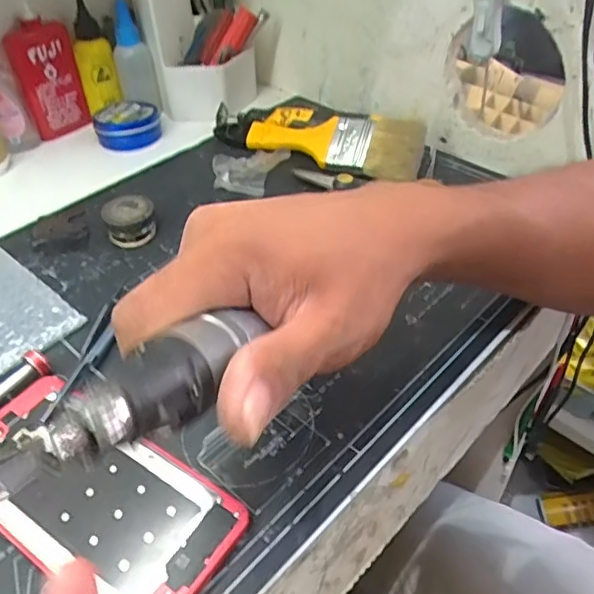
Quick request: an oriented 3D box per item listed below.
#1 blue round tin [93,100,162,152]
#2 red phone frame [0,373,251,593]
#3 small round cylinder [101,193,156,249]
[{"bbox_3d":[-0.163,-0.166,0.552,0.060,0.028,0.051,-12,45,-12],"label":"blue round tin"},{"bbox_3d":[-0.105,0.094,0.284,0.158,0.011,0.070,25,49,25],"label":"red phone frame"},{"bbox_3d":[-0.127,-0.058,0.435,0.036,0.029,0.029,-15,45,-14],"label":"small round cylinder"}]

